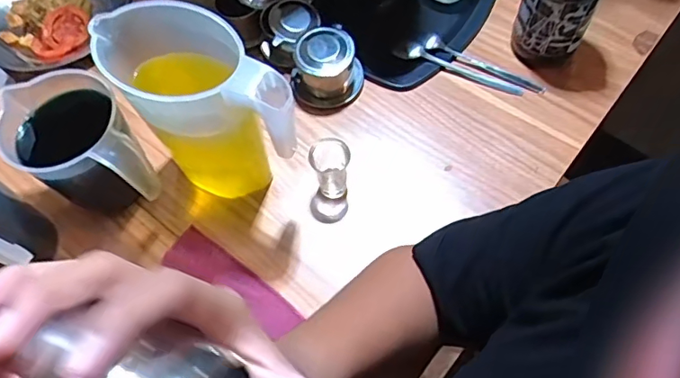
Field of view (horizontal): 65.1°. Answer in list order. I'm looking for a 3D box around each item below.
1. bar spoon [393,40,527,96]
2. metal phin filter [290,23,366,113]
[{"bbox_3d":[0.149,-0.154,0.674,0.169,0.010,0.019,23,68,14],"label":"bar spoon"},{"bbox_3d":[-0.017,-0.150,0.662,0.091,0.065,0.088,-2,64,3],"label":"metal phin filter"}]

